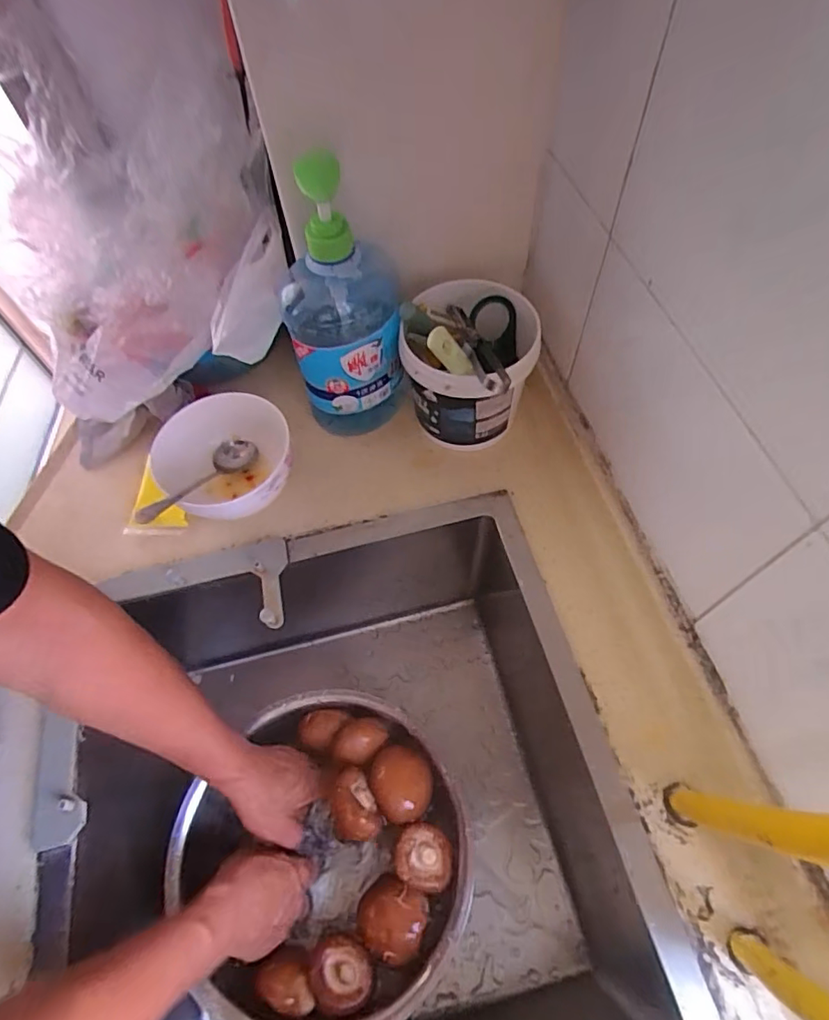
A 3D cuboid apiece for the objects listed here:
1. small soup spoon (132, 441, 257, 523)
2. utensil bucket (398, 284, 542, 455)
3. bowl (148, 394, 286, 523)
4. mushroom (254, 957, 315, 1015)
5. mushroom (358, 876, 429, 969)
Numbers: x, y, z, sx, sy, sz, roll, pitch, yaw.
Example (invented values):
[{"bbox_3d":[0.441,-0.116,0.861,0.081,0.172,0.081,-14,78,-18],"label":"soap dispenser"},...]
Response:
[{"bbox_3d":[-0.199,-0.029,0.499,0.034,0.023,0.149,14,31,11],"label":"small soup spoon"},{"bbox_3d":[0.047,-0.145,0.520,0.118,0.151,0.134,-4,60,1],"label":"utensil bucket"},{"bbox_3d":[-0.177,-0.041,0.518,0.124,0.063,0.126,-1,60,2],"label":"bowl"},{"bbox_3d":[-0.108,0.400,0.453,0.050,0.026,0.029,9,61,8],"label":"mushroom"},{"bbox_3d":[-0.020,0.364,0.478,0.060,0.031,0.056,-1,60,2],"label":"mushroom"}]

